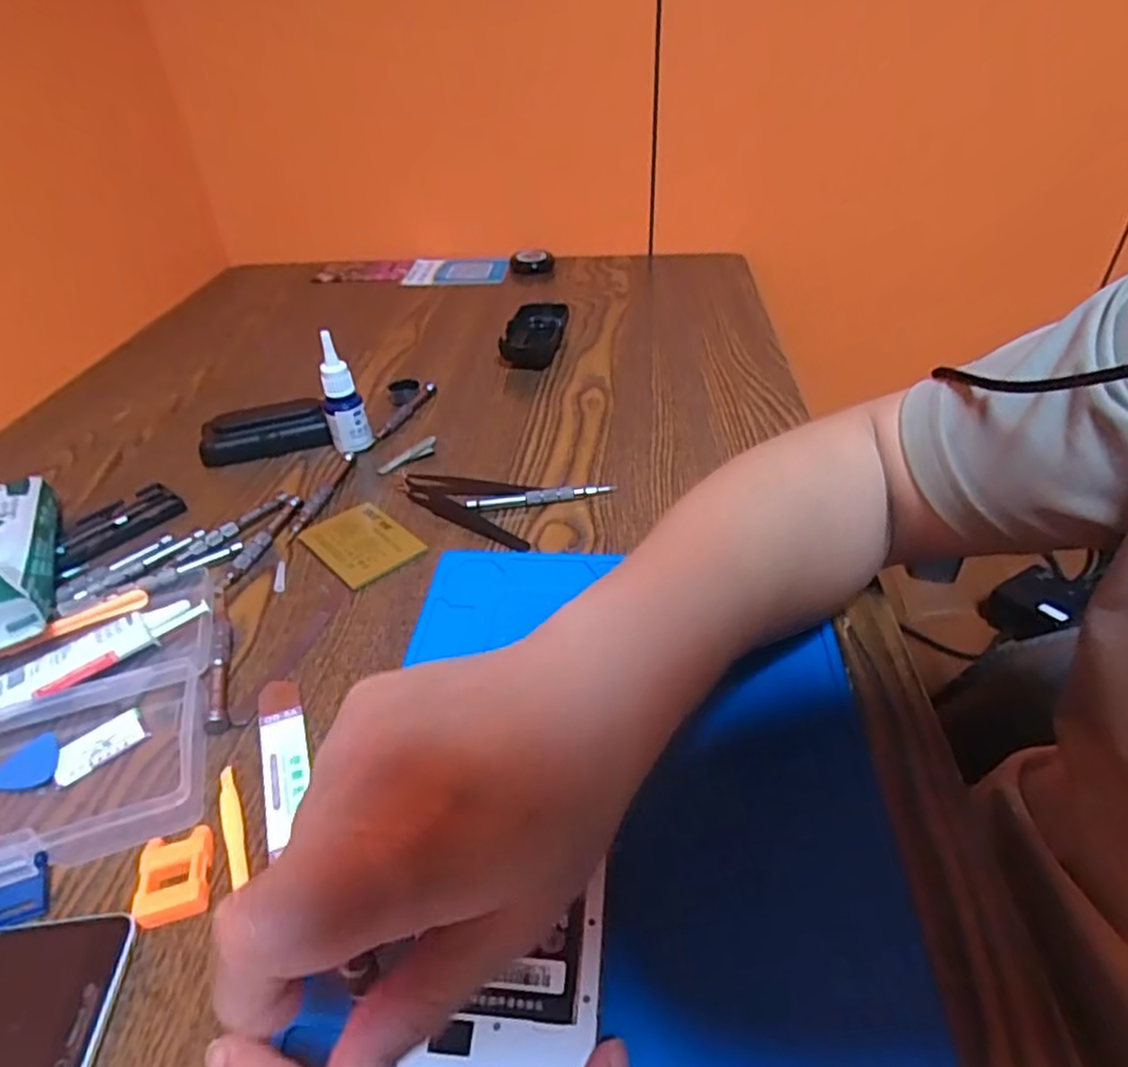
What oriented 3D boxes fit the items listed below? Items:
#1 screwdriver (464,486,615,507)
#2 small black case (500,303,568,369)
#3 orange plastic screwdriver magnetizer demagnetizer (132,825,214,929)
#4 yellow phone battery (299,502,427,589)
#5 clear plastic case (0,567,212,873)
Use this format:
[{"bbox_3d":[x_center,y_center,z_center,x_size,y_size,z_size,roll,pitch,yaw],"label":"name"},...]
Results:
[{"bbox_3d":[-0.016,-0.026,0.483,0.102,0.010,0.009,-8,39,-6],"label":"screwdriver"},{"bbox_3d":[-0.028,-0.196,0.681,0.052,0.025,0.109,3,39,8],"label":"small black case"},{"bbox_3d":[-0.159,0.140,0.282,0.027,0.011,0.034,-12,39,-11],"label":"orange plastic screwdriver magnetizer demagnetizer"},{"bbox_3d":[-0.134,0.005,0.455,0.053,0.006,0.074,-32,47,-31],"label":"yellow phone battery"},{"bbox_3d":[-0.260,0.090,0.343,0.150,0.022,0.184,-14,40,-14],"label":"clear plastic case"}]

